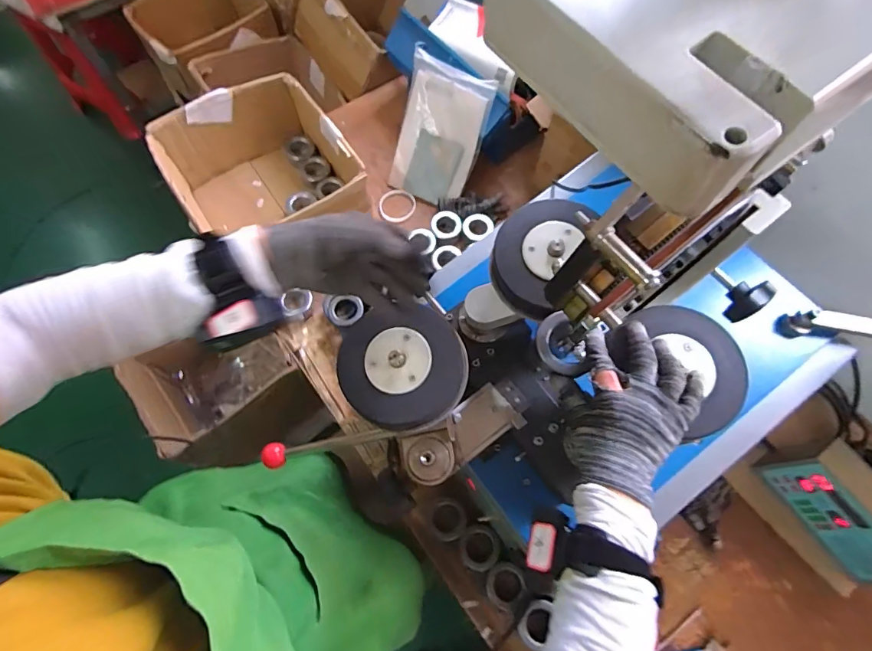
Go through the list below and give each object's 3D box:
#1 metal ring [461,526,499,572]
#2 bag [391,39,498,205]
[{"bbox_3d":[0.074,0.378,0.745,0.064,0.012,0.067,-7,66,15],"label":"metal ring"},{"bbox_3d":[0.000,-0.419,0.975,0.191,0.275,0.030,27,30,10],"label":"bag"}]

